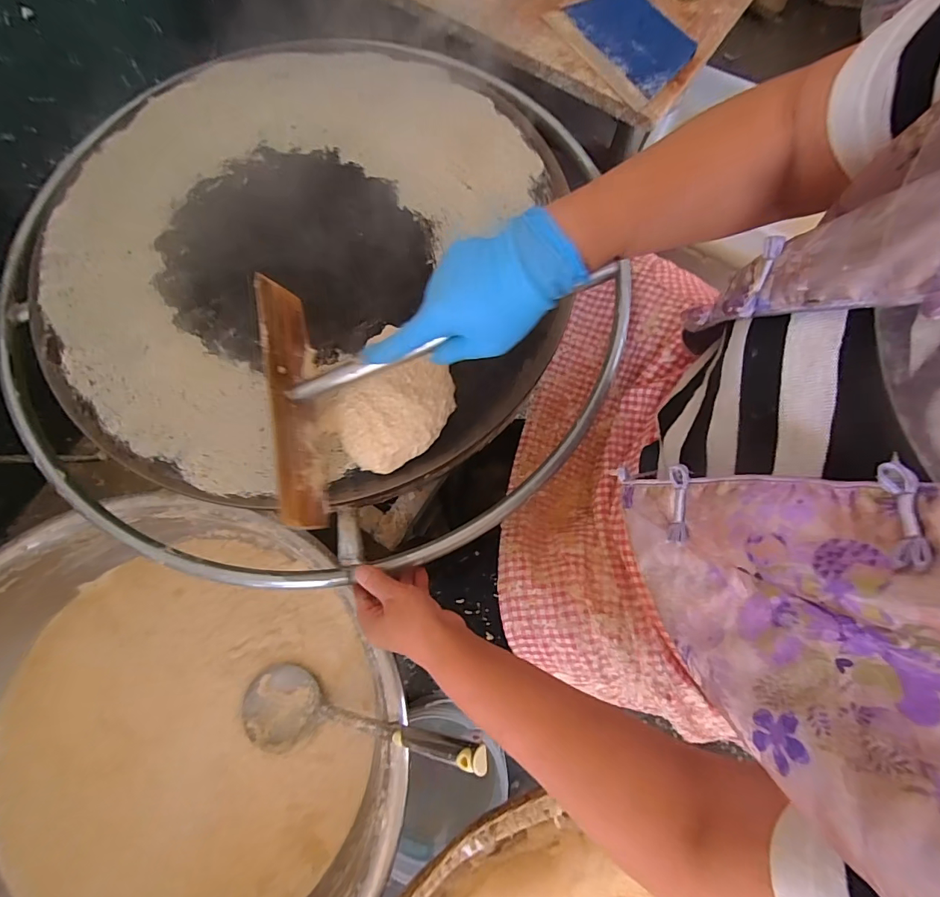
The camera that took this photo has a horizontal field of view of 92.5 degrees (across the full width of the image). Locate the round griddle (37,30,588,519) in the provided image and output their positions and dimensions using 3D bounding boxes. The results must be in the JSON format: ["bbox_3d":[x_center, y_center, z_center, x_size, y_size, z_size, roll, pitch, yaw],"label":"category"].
[{"bbox_3d":[-0.177,-0.230,0.491,0.532,0.020,0.568,0,75,-1],"label":"round griddle"}]

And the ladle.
[{"bbox_3d":[-0.137,0.332,0.526,0.377,0.067,0.102,-10,71,36],"label":"ladle"}]

